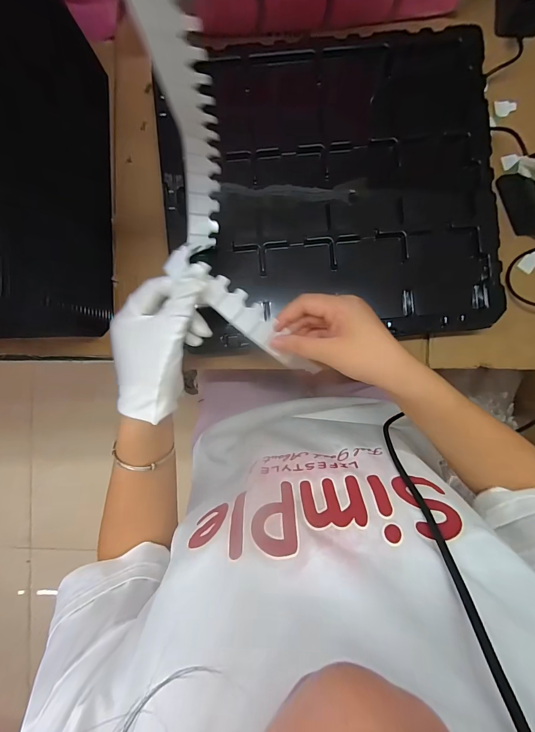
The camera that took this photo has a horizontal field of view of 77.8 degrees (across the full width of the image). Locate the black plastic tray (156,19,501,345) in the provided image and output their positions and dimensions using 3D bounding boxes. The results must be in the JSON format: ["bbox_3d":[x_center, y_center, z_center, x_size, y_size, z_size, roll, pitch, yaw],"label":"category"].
[{"bbox_3d":[0.069,-0.200,0.382,0.369,0.033,0.323,-4,91,1],"label":"black plastic tray"}]

